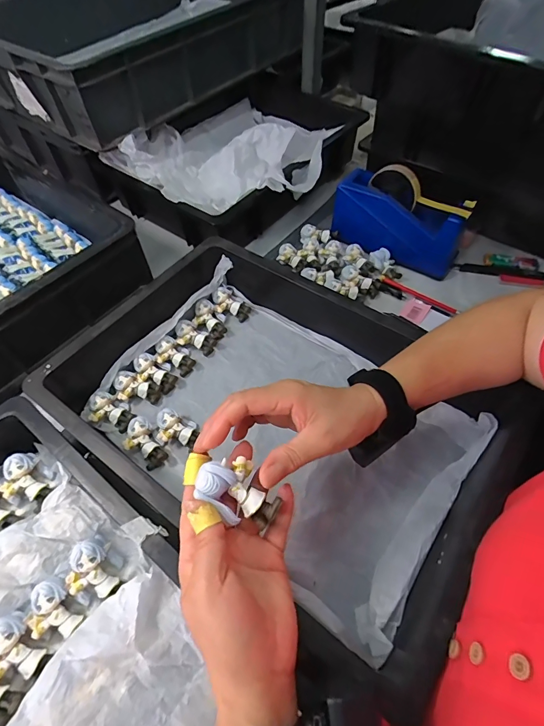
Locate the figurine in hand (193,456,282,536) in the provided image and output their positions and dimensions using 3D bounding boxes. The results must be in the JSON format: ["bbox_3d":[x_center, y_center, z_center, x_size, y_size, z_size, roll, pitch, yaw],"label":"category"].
[{"bbox_3d":[-0.025,0.093,0.274,0.057,0.032,0.037,42,60,2],"label":"figurine in hand"}]

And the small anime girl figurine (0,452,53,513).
[{"bbox_3d":[-0.252,0.120,0.383,0.050,0.019,0.050,39,68,-4],"label":"small anime girl figurine"}]

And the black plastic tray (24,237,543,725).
[{"bbox_3d":[-0.014,0.045,0.426,0.474,0.094,0.310,31,61,21],"label":"black plastic tray"}]

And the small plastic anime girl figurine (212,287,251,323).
[{"bbox_3d":[-0.060,-0.085,0.550,0.054,0.026,0.038,38,64,24],"label":"small plastic anime girl figurine"}]

